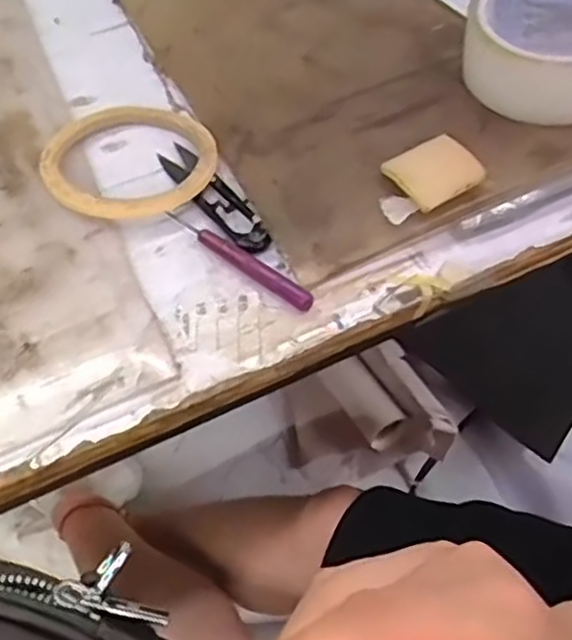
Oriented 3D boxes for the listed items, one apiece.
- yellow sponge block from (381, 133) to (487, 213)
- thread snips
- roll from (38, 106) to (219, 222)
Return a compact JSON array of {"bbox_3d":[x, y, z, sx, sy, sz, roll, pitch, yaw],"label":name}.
[{"bbox_3d":[0.075,-0.075,0.360,0.040,0.012,0.035,-28,57,-14],"label":"yellow sponge block"},{"bbox_3d":[-0.039,-0.070,0.385,0.023,0.010,0.096,-31,58,-16],"label":"thread snips"},{"bbox_3d":[-0.088,-0.090,0.405,0.095,0.013,0.093,-3,55,4],"label":"roll"}]

